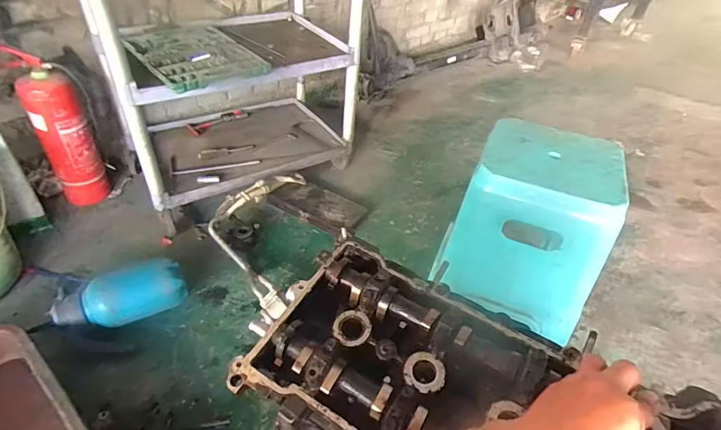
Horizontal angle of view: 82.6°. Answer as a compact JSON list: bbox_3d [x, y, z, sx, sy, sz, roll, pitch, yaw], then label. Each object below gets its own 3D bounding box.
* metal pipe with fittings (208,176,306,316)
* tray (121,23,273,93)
[{"bbox_3d":[-0.318,0.044,1.224,0.249,0.108,0.540,3,40,-3],"label":"metal pipe with fittings"},{"bbox_3d":[-0.470,-0.452,1.152,0.268,0.038,0.410,-25,48,-31],"label":"tray"}]

